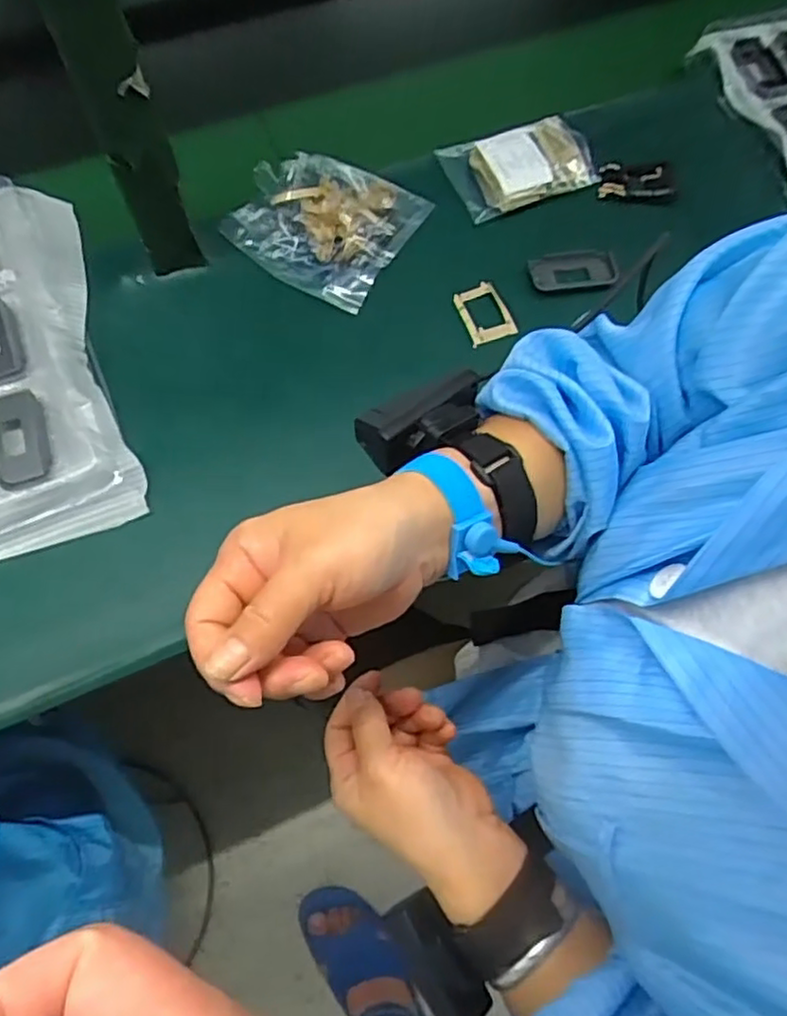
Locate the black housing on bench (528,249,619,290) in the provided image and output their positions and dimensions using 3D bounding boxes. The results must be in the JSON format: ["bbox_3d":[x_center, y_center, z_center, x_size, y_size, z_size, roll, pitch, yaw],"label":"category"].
[{"bbox_3d":[0.159,-0.211,0.598,0.076,0.006,0.041,-4,66,-3],"label":"black housing on bench"}]

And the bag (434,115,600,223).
[{"bbox_3d":[0.118,-0.320,0.630,0.133,0.019,0.079,-23,68,-11],"label":"bag"}]

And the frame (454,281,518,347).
[{"bbox_3d":[0.078,-0.166,0.581,0.040,0.007,0.055,-20,75,-9],"label":"frame"}]

